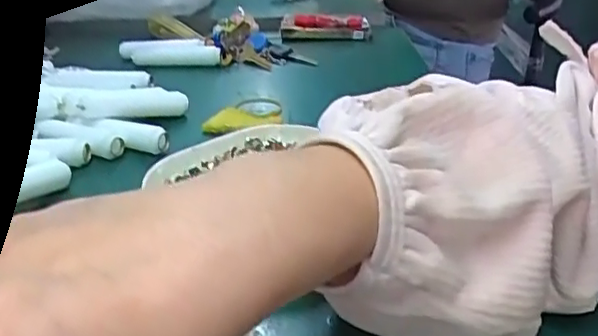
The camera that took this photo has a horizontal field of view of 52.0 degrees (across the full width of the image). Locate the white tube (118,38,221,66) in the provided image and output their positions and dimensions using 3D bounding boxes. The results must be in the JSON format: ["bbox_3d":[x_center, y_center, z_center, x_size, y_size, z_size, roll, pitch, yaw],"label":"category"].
[{"bbox_3d":[-0.135,-0.122,0.640,0.108,0.022,0.026,2,29,3],"label":"white tube"}]

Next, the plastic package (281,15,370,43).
[{"bbox_3d":[0.032,-0.164,0.710,0.102,0.026,0.040,-3,29,-6],"label":"plastic package"}]

